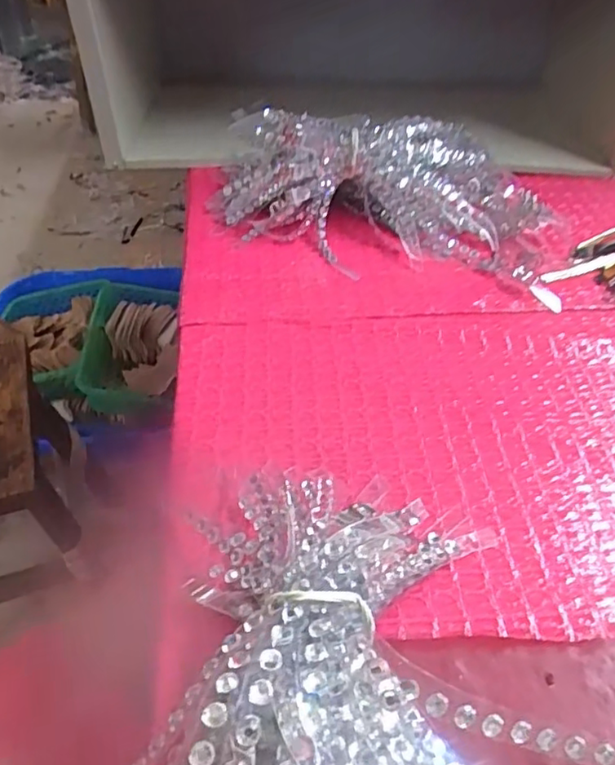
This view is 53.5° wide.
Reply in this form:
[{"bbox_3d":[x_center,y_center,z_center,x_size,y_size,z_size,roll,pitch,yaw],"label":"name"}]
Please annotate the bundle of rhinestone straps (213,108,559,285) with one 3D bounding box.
[{"bbox_3d":[0.059,-0.177,0.550,0.307,0.093,0.140,10,44,9],"label":"bundle of rhinestone straps"}]

